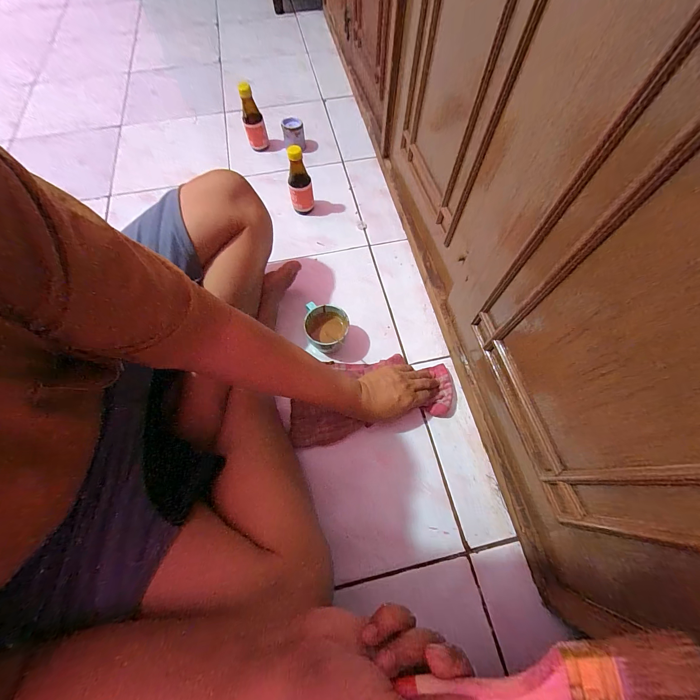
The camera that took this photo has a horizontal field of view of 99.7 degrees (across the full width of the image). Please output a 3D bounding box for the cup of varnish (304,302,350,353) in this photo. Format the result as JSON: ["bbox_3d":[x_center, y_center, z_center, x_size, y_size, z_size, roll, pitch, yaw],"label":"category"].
[{"bbox_3d":[-0.042,-0.038,0.545,0.079,0.060,0.069,7,65,5],"label":"cup of varnish"}]

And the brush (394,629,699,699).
[{"bbox_3d":[0.120,0.208,0.174,0.164,0.009,0.059,-12,81,9],"label":"brush"}]

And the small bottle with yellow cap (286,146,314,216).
[{"bbox_3d":[-0.111,-0.374,0.650,0.049,0.147,0.046,-8,64,-2],"label":"small bottle with yellow cap"}]

